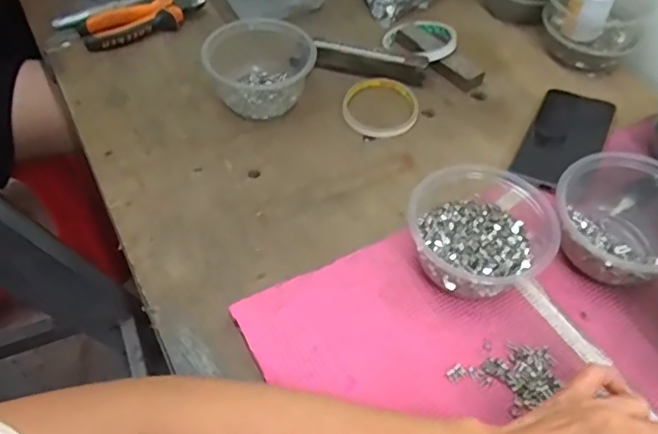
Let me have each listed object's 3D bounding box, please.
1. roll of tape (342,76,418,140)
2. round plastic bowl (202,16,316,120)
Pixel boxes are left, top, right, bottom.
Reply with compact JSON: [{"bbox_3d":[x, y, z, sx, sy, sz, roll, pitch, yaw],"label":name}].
[{"bbox_3d":[0.056,-0.121,0.632,0.080,0.009,0.091,12,54,9],"label":"roll of tape"},{"bbox_3d":[-0.072,-0.163,0.619,0.110,0.065,0.089,-10,53,-7],"label":"round plastic bowl"}]

